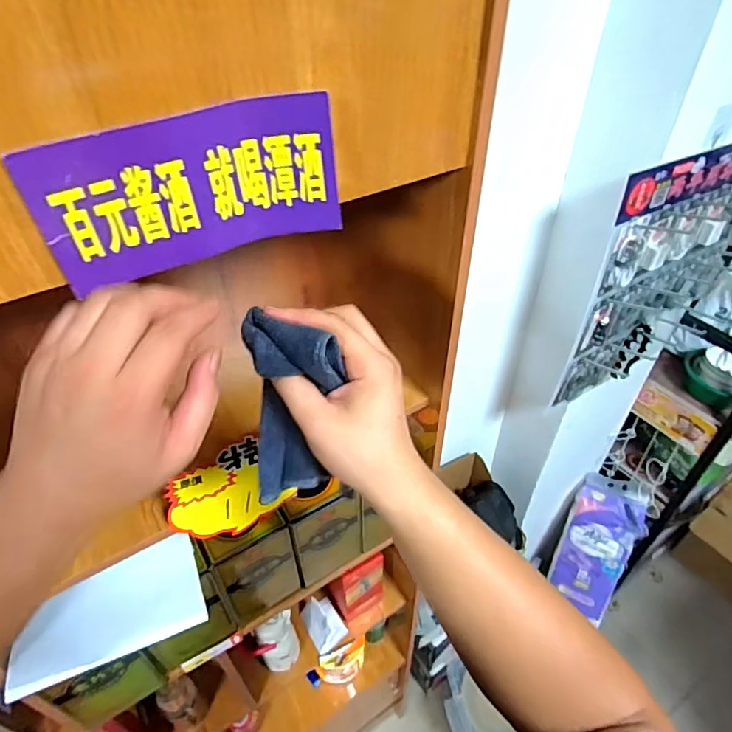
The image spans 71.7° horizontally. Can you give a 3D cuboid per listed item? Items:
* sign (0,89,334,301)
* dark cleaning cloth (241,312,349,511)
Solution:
[{"bbox_3d":[-0.113,-0.118,0.346,0.192,0.096,0.019,-19,46,-18],"label":"sign"},{"bbox_3d":[-0.055,0.033,0.366,0.071,0.134,0.035,5,13,6],"label":"dark cleaning cloth"}]

